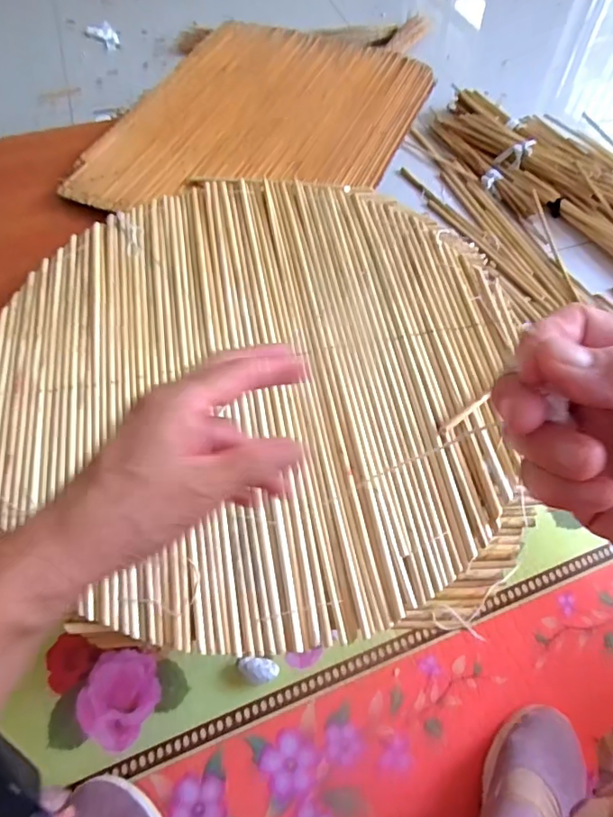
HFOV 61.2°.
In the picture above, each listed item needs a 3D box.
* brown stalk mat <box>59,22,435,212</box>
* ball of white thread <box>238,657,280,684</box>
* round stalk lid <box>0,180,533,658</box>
[{"bbox_3d":[-0.068,-0.453,0.818,0.428,0.022,0.522,19,63,11],"label":"brown stalk mat"},{"bbox_3d":[-0.059,0.323,0.638,0.049,0.020,0.029,3,61,2],"label":"ball of white thread"},{"bbox_3d":[-0.061,-0.041,0.556,0.547,0.037,0.534,0,61,1],"label":"round stalk lid"}]

